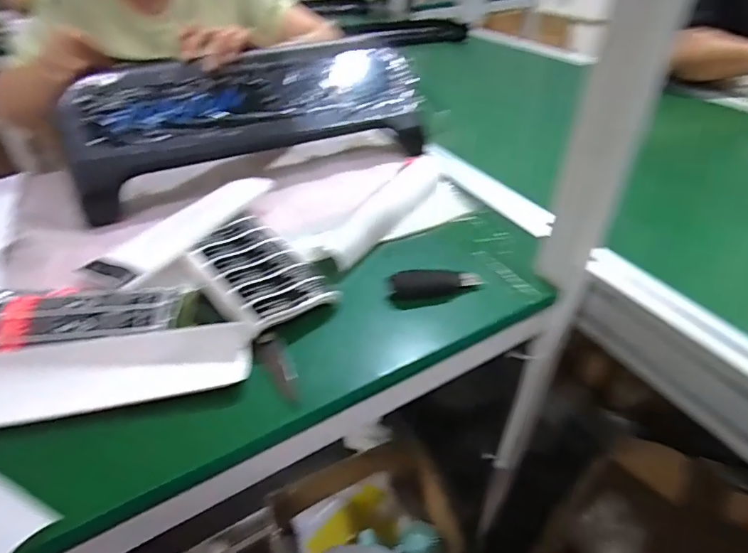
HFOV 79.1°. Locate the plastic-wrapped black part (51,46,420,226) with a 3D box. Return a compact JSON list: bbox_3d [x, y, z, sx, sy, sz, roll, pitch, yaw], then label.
[{"bbox_3d":[-0.156,-0.213,0.618,0.480,0.174,0.059,-18,16,-20],"label":"plastic-wrapped black part"}]

